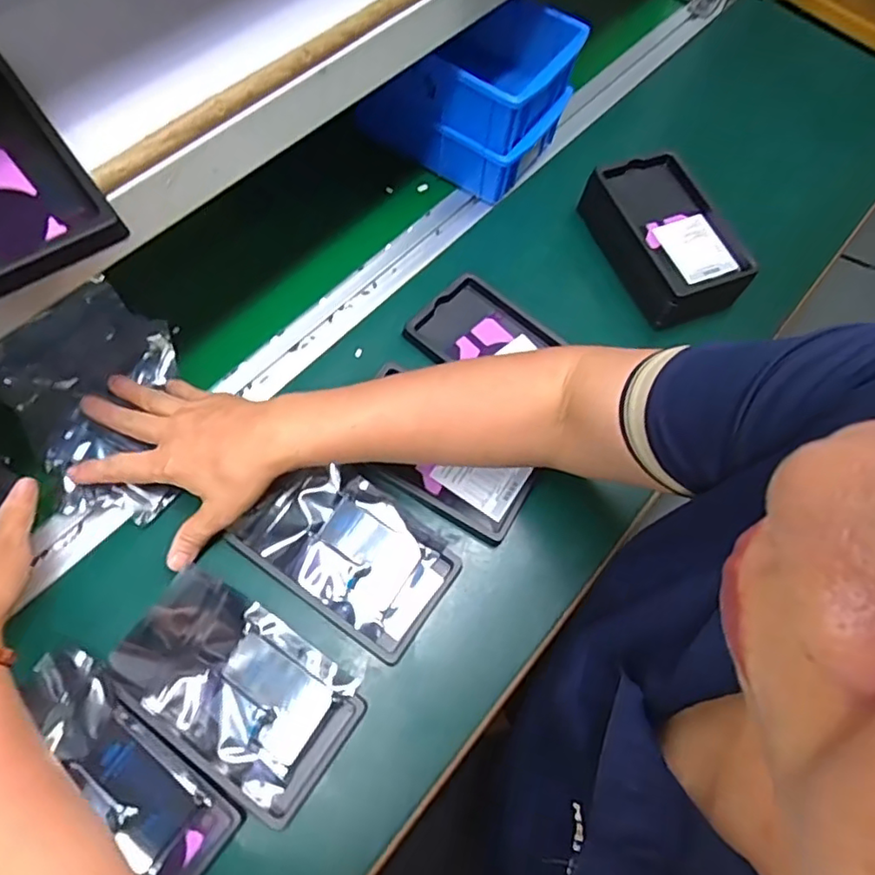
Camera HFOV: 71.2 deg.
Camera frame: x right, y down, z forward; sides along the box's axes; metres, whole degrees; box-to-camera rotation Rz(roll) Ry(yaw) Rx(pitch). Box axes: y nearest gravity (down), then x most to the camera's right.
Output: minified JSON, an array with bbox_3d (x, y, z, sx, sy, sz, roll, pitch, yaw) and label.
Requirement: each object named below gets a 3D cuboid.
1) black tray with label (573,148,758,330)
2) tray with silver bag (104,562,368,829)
[{"bbox_3d":[0.222,-0.188,0.589,0.106,0.053,0.174,-26,70,-14],"label":"black tray with label"},{"bbox_3d":[-0.136,0.168,0.417,0.160,0.024,0.100,33,67,13],"label":"tray with silver bag"}]

